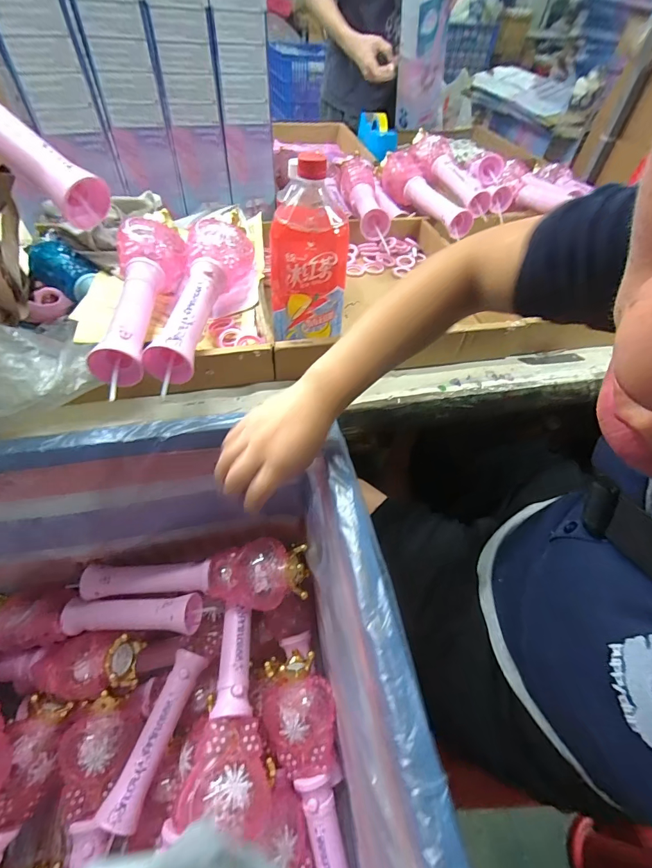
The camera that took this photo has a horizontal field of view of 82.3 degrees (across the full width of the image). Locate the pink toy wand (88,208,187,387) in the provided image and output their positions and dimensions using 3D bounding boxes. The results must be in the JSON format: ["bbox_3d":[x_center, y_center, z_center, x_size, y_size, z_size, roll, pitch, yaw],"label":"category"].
[{"bbox_3d":[-0.229,-0.174,0.456,0.079,0.065,0.303,-3,51,-6],"label":"pink toy wand"}]

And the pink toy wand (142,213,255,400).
[{"bbox_3d":[-0.150,-0.176,0.472,0.083,0.079,0.307,2,51,-3],"label":"pink toy wand"}]

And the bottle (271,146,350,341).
[{"bbox_3d":[-0.019,-0.213,0.445,0.092,0.184,0.087,-1,51,-4],"label":"bottle"}]

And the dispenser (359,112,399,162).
[{"bbox_3d":[0.148,-0.839,1.050,0.055,0.084,0.136,-21,55,-20],"label":"dispenser"}]

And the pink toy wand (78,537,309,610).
[{"bbox_3d":[-0.184,0.192,0.513,0.312,0.069,0.078,2,51,-3],"label":"pink toy wand"}]

